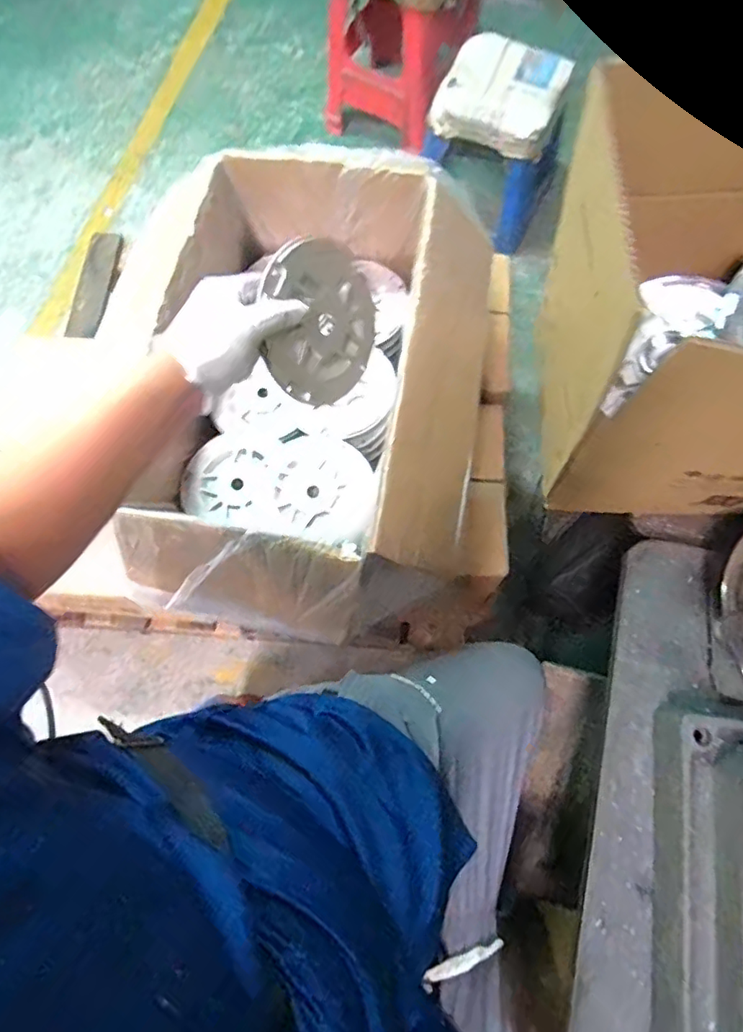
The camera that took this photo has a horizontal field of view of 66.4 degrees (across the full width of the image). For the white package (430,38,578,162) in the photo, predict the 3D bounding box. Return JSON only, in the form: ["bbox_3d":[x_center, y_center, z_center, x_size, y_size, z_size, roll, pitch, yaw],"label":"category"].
[{"bbox_3d":[0.292,-0.960,1.309,0.273,0.091,0.275,23,74,9],"label":"white package"}]

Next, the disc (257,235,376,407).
[{"bbox_3d":[-0.042,-0.168,0.500,0.011,0.126,0.134,19,116,38],"label":"disc"}]

